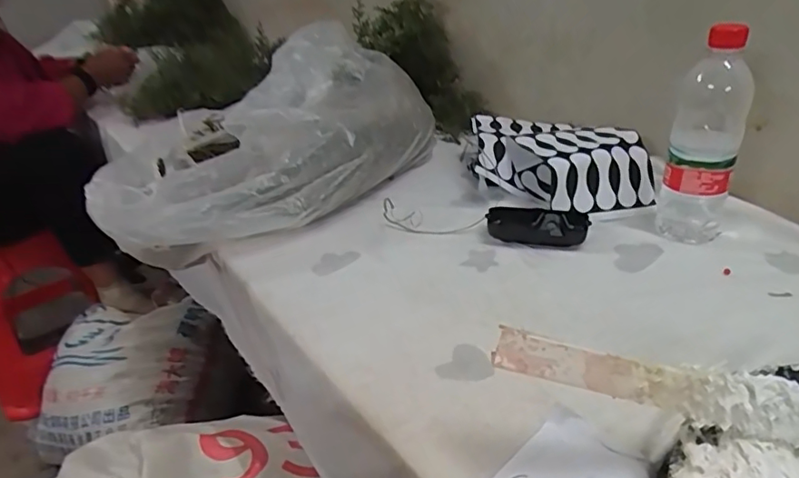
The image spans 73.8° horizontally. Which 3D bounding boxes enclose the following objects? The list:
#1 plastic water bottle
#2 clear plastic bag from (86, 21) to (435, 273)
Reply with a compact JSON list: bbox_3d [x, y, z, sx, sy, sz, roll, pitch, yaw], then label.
[{"bbox_3d":[0.317,-0.098,0.554,0.067,0.216,0.054,15,37,29],"label":"plastic water bottle"},{"bbox_3d":[-0.188,-0.151,0.751,0.489,0.167,0.356,-26,37,-30],"label":"clear plastic bag"}]

